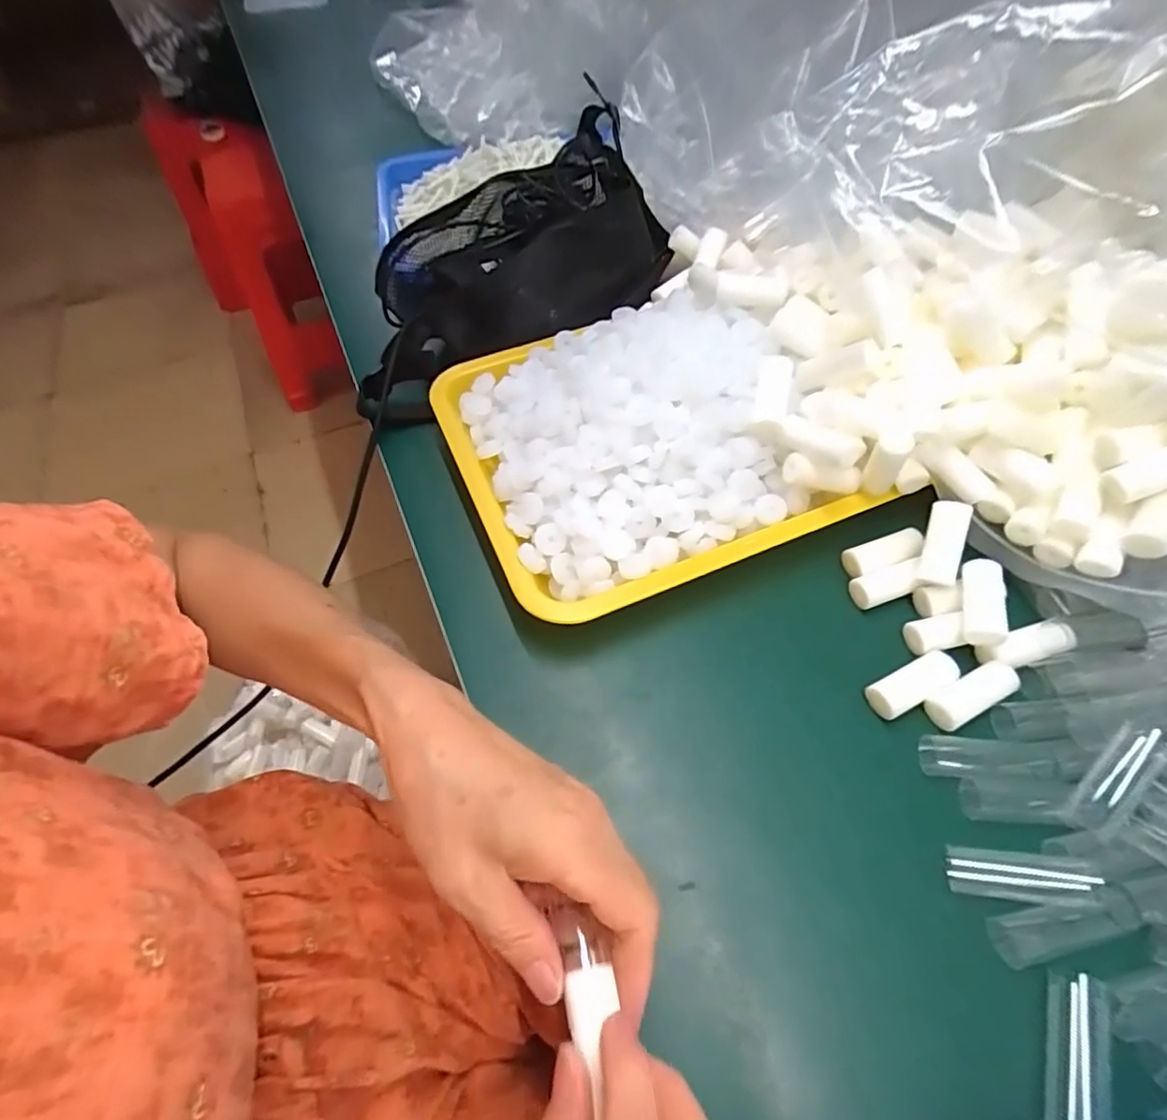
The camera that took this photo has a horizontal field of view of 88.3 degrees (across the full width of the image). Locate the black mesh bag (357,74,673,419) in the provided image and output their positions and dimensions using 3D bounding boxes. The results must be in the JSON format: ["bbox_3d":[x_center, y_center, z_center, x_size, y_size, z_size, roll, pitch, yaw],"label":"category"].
[{"bbox_3d":[-0.079,-0.269,0.537,0.300,0.103,0.200,-21,56,-11],"label":"black mesh bag"}]

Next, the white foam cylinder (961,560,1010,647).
[{"bbox_3d":[0.237,0.025,0.356,0.021,0.020,0.050,11,56,11],"label":"white foam cylinder"}]

